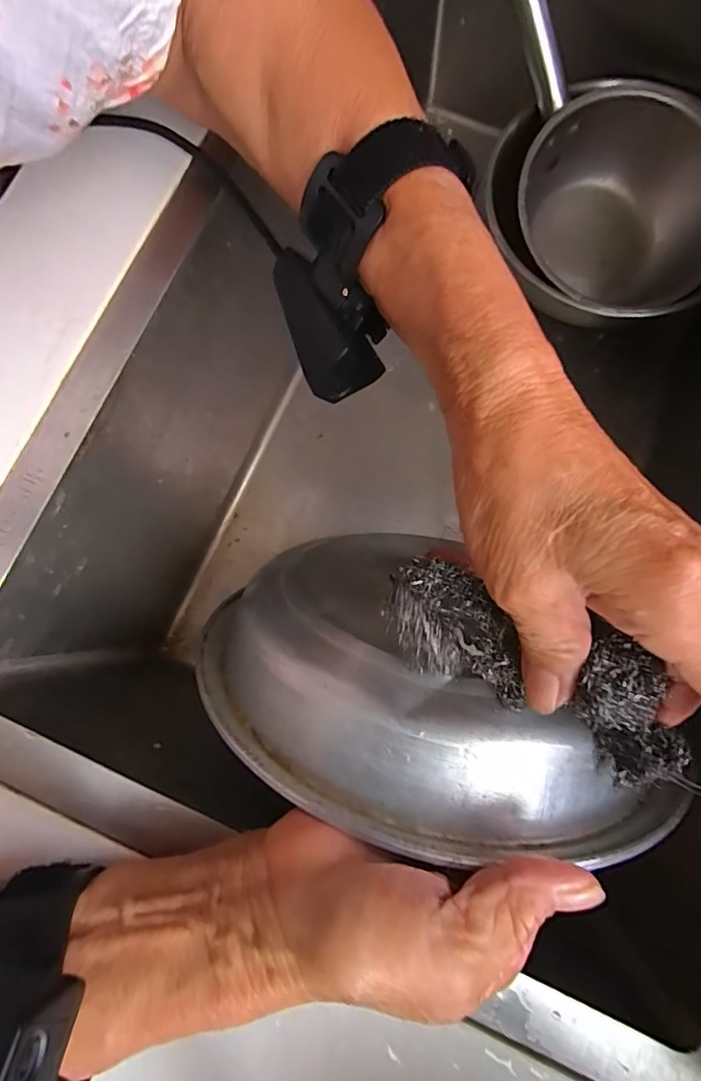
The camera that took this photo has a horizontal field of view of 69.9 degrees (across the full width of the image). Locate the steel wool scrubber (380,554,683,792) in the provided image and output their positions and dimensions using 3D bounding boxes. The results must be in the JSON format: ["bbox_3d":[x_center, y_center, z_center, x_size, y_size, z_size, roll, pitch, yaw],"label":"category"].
[{"bbox_3d":[0.068,0.049,0.194,0.123,0.041,0.041,28,81,18],"label":"steel wool scrubber"}]

